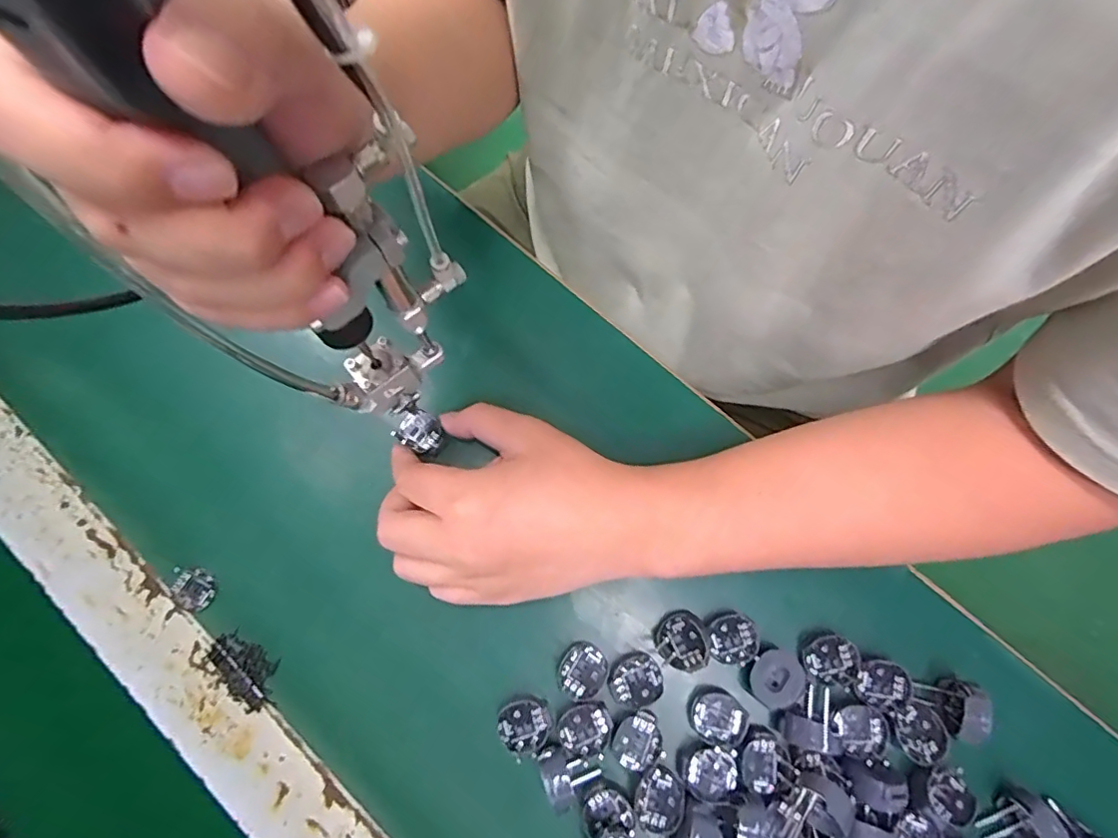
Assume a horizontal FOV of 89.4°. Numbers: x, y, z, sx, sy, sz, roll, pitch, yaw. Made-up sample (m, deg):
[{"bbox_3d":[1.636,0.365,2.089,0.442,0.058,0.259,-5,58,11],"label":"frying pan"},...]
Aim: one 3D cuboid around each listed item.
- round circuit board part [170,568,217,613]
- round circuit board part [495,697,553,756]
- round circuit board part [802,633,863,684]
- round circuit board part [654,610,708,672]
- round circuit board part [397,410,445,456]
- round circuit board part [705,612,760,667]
[{"bbox_3d":[-0.211,0.098,0.324,0.024,0.004,0.023,0,74,2],"label":"round circuit board part"},{"bbox_3d":[-0.019,0.163,0.301,0.029,0.010,0.025,-7,74,0],"label":"round circuit board part"},{"bbox_3d":[0.148,0.131,0.308,0.028,0.006,0.024,-10,74,-1],"label":"round circuit board part"},{"bbox_3d":[0.067,0.120,0.308,0.026,0.012,0.029,7,74,4],"label":"round circuit board part"},{"bbox_3d":[-0.083,0.008,0.341,0.027,0.010,0.023,29,77,9],"label":"round circuit board part"},{"bbox_3d":[0.095,0.121,0.311,0.025,0.008,0.028,39,79,12],"label":"round circuit board part"}]

